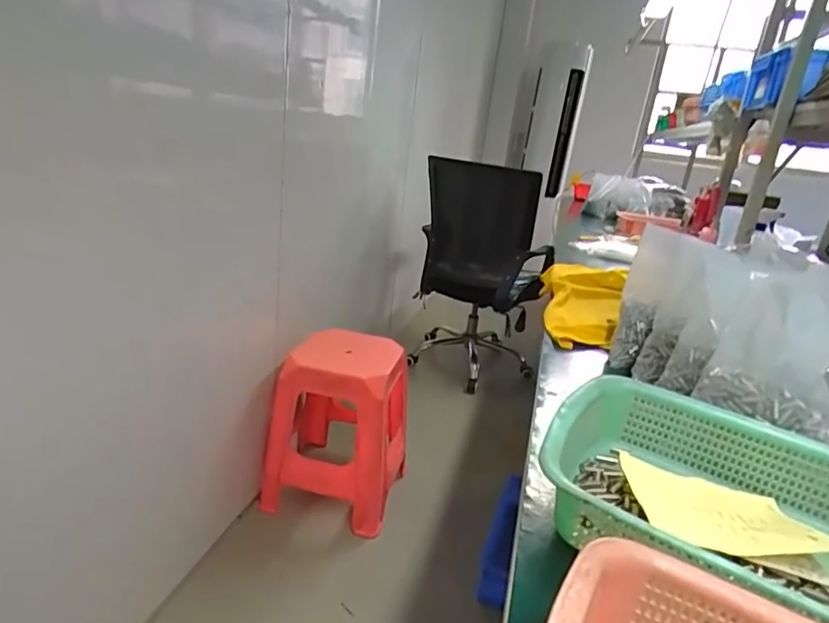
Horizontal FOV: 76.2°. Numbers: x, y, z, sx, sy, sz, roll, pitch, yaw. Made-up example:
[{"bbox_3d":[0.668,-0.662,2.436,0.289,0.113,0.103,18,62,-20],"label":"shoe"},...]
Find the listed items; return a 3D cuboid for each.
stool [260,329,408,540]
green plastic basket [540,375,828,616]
[{"bbox_3d":[-0.223,0.334,1.569,0.375,0.488,0.407,9,19,5],"label":"stool"},{"bbox_3d":[0.261,0.162,0.432,0.292,0.075,0.221,17,21,28],"label":"green plastic basket"}]

